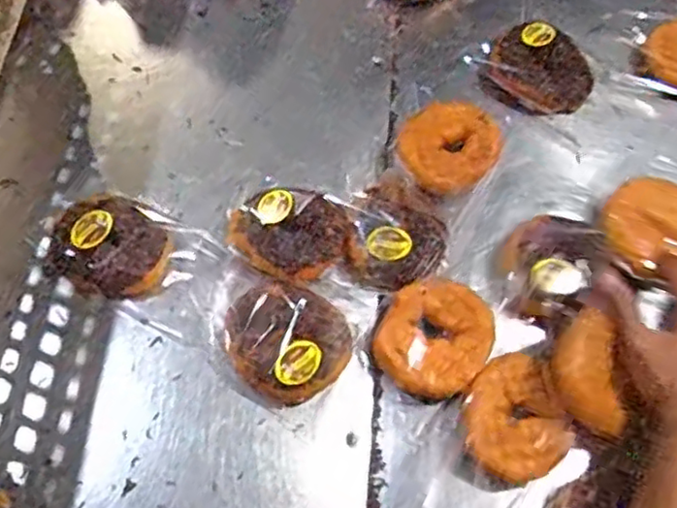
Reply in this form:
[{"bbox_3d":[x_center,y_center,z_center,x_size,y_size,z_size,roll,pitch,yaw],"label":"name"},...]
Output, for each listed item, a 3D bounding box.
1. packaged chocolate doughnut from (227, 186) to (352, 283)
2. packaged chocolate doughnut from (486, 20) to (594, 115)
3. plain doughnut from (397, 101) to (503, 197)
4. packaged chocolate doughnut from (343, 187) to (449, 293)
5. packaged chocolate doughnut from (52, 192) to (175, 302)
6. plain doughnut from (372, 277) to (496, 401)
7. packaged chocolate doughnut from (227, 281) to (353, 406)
[{"bbox_3d":[-0.046,-0.019,0.605,0.105,0.038,0.085,28,65,9],"label":"packaged chocolate doughnut"},{"bbox_3d":[0.213,-0.196,0.697,0.113,0.031,0.089,32,69,11],"label":"packaged chocolate doughnut"},{"bbox_3d":[0.111,-0.107,0.662,0.111,0.028,0.097,-36,72,-16],"label":"plain doughnut"},{"bbox_3d":[0.050,-0.008,0.606,0.090,0.033,0.086,1,66,-2],"label":"packaged chocolate doughnut"},{"bbox_3d":[-0.205,-0.003,0.595,0.103,0.034,0.083,36,67,13],"label":"packaged chocolate doughnut"},{"bbox_3d":[0.083,0.074,0.575,0.092,0.031,0.099,1,66,-2],"label":"plain doughnut"},{"bbox_3d":[-0.046,0.074,0.563,0.106,0.038,0.089,37,67,13],"label":"packaged chocolate doughnut"}]

